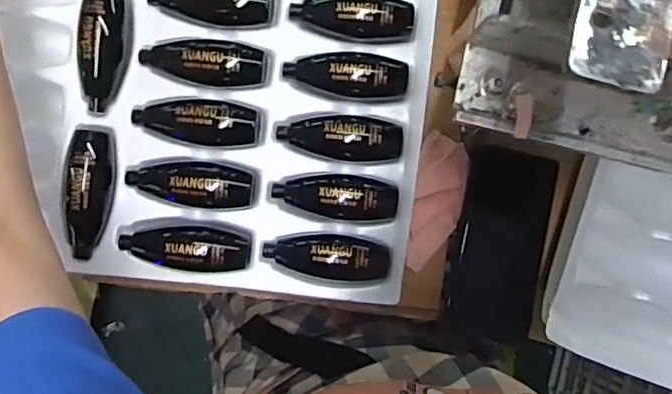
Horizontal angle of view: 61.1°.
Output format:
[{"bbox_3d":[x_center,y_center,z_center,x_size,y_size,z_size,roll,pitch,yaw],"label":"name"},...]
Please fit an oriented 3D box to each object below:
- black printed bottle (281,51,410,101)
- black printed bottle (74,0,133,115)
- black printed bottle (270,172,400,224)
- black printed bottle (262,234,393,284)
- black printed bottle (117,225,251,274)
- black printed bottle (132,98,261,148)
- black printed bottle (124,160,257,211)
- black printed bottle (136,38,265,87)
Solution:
[{"bbox_3d":[0.009,-0.102,0.460,0.101,0.026,0.038,4,87,-4],"label":"black printed bottle"},{"bbox_3d":[-0.186,-0.120,0.455,0.037,0.019,0.100,6,87,-4],"label":"black printed bottle"},{"bbox_3d":[0.001,-0.001,0.460,0.101,0.034,0.038,6,87,-4],"label":"black printed bottle"},{"bbox_3d":[-0.006,0.050,0.462,0.102,0.027,0.039,7,87,-4],"label":"black printed bottle"},{"bbox_3d":[-0.122,0.041,0.457,0.103,0.025,0.036,3,87,-4],"label":"black printed bottle"},{"bbox_3d":[-0.113,-0.062,0.453,0.100,0.026,0.037,4,87,-4],"label":"black printed bottle"},{"bbox_3d":[-0.116,-0.012,0.453,0.099,0.022,0.038,8,87,-4],"label":"black printed bottle"},{"bbox_3d":[-0.108,-0.111,0.455,0.100,0.021,0.037,4,87,-4],"label":"black printed bottle"}]

